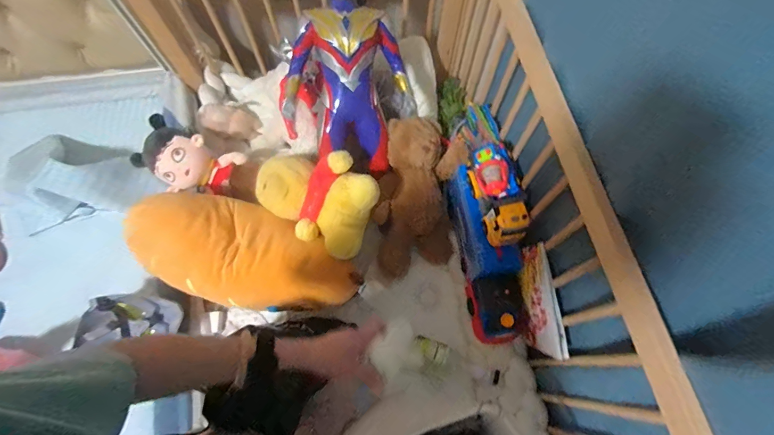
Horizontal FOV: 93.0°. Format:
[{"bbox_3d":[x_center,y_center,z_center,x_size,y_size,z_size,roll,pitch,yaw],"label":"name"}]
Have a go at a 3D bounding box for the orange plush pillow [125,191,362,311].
[{"bbox_3d":[-0.306,0.078,0.799,0.472,0.139,0.216,15,68,6],"label":"orange plush pillow"}]

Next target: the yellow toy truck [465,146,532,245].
[{"bbox_3d":[0.233,-0.050,0.766,0.083,0.116,0.196,-14,68,-6],"label":"yellow toy truck"}]

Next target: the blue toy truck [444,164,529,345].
[{"bbox_3d":[0.219,0.085,0.852,0.100,0.176,0.400,-13,85,-6],"label":"blue toy truck"}]

